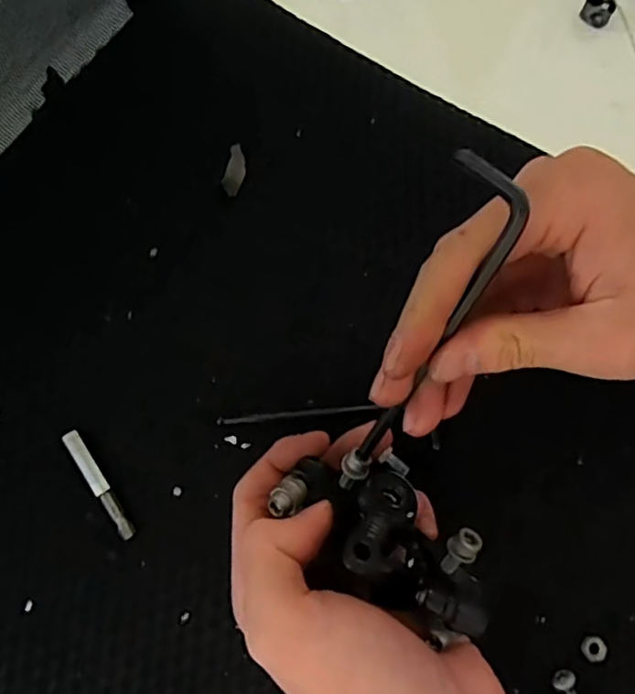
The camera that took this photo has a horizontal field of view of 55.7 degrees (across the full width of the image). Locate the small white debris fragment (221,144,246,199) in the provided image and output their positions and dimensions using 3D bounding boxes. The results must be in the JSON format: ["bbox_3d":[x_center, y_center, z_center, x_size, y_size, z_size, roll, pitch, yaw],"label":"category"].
[{"bbox_3d":[-0.045,-0.097,0.331,0.011,0.004,0.029,16,84,-3],"label":"small white debris fragment"}]

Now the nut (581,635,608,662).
[{"bbox_3d":[0.126,0.137,0.274,0.010,0.004,0.010,0,77,-1],"label":"nut"}]

